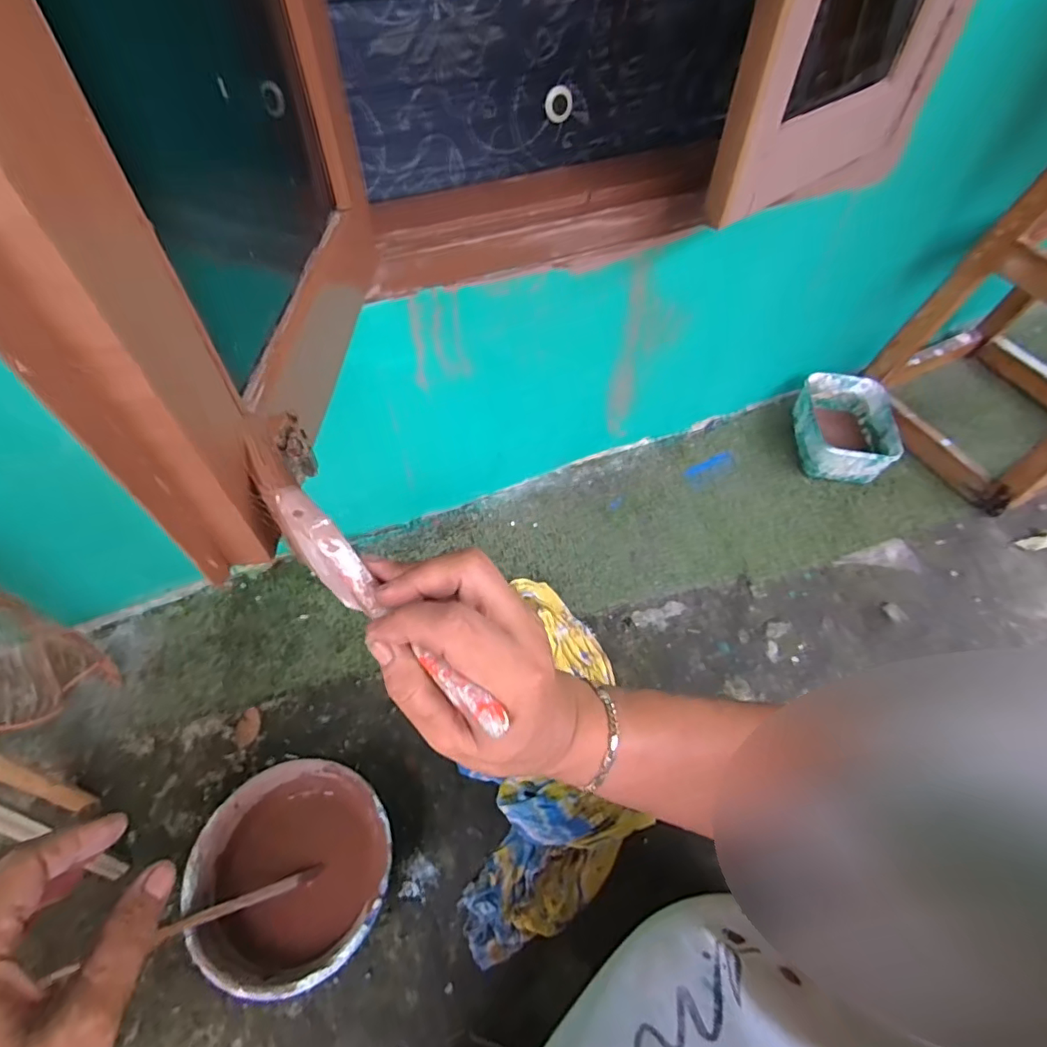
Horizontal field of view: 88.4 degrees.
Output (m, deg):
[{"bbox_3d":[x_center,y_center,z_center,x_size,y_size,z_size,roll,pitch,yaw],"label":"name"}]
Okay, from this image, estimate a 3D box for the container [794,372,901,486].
[{"bbox_3d":[0.593,-0.175,0.996,0.163,0.082,0.208,10,55,8],"label":"container"}]

